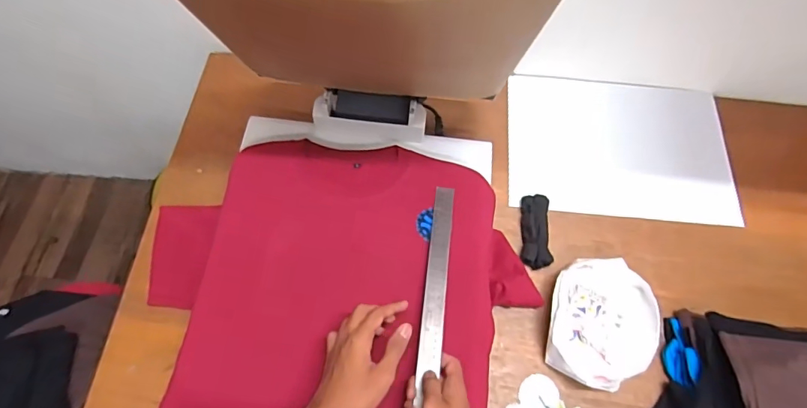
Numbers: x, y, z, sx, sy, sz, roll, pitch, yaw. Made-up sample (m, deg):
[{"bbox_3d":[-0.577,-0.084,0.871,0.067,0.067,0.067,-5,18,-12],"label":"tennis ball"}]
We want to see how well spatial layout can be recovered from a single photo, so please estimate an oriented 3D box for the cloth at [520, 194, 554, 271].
[{"bbox_3d":[0.229,0.046,0.782,0.049,0.027,0.127,7,67,0],"label":"cloth"}]

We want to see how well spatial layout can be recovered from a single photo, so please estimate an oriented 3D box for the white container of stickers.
[{"bbox_3d":[0.310,0.185,0.721,0.163,0.044,0.200,14,67,3],"label":"white container of stickers"}]

